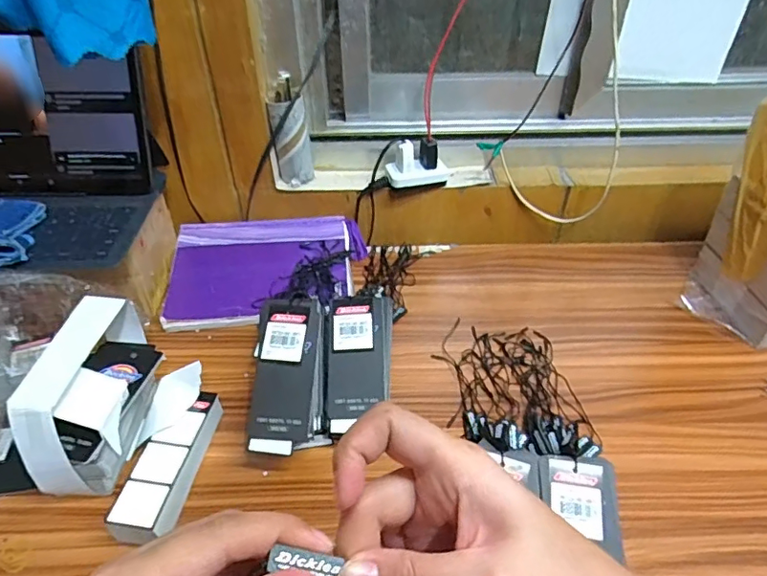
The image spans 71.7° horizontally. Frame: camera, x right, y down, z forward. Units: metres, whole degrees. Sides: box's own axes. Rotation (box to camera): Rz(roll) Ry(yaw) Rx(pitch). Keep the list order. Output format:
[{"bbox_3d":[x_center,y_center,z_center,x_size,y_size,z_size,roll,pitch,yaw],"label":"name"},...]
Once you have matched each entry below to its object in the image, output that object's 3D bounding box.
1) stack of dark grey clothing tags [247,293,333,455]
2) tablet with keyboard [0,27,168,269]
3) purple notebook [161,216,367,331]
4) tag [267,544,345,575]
[{"bbox_3d":[-0.079,0.070,0.453,0.060,0.021,0.133,0,73,0],"label":"stack of dark grey clothing tags"},{"bbox_3d":[-0.377,-0.133,0.495,0.269,0.148,0.177,1,41,1],"label":"tablet with keyboard"},{"bbox_3d":[-0.134,-0.023,0.616,0.216,0.018,0.151,-4,53,-3],"label":"purple notebook"},{"bbox_3d":[-0.027,0.096,0.183,0.025,0.004,0.009,14,40,-12],"label":"tag"}]

